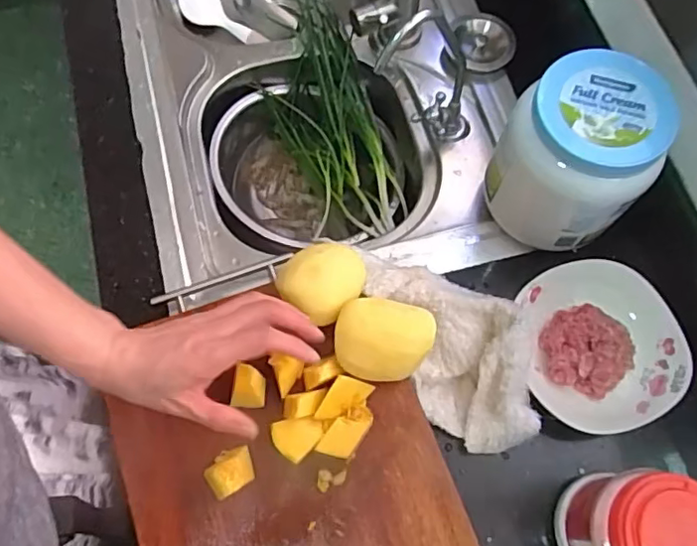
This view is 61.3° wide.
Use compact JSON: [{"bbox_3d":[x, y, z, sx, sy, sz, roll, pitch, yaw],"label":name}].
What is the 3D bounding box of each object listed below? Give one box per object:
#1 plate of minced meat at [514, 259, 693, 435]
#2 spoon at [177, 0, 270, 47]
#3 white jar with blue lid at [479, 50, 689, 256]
[{"bbox_3d":[0.247,0.068,0.578,0.156,0.027,0.161,0,69,-1],"label":"plate of minced meat"},{"bbox_3d":[-0.200,-0.403,0.930,0.151,0.026,0.052,30,69,-15],"label":"spoon"},{"bbox_3d":[0.218,-0.114,0.586,0.133,0.165,0.130,0,69,-1],"label":"white jar with blue lid"}]

